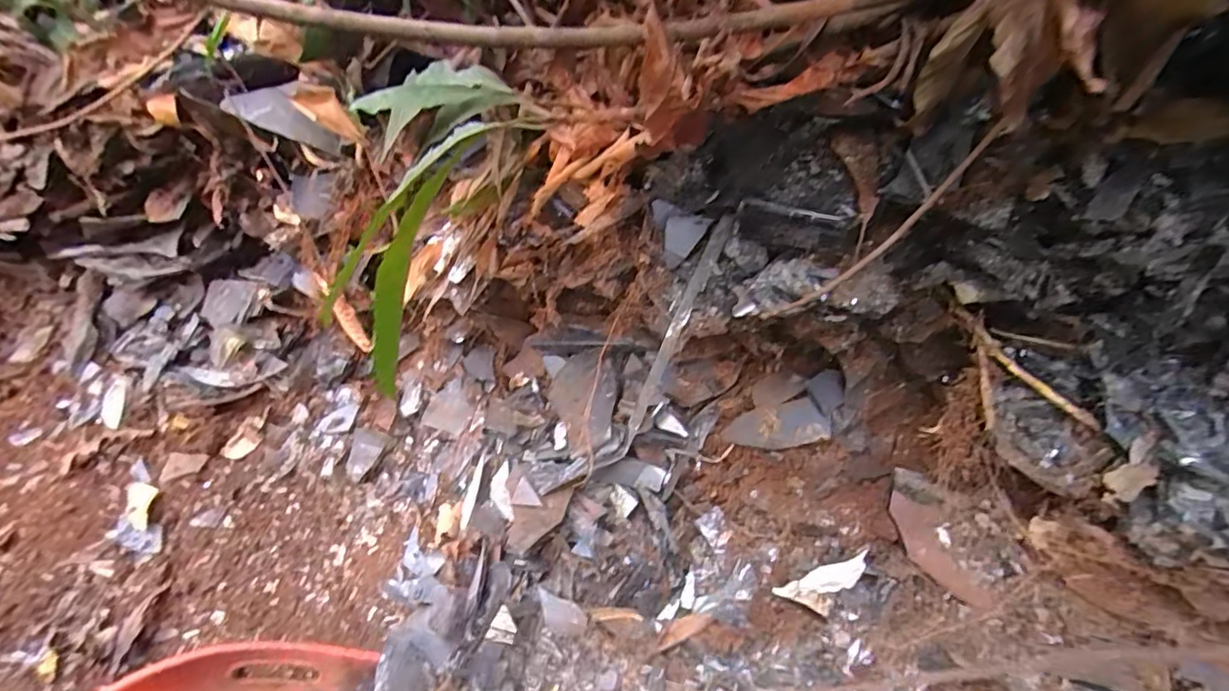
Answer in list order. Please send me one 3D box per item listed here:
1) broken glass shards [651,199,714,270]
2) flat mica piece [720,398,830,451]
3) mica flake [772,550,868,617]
[{"bbox_3d":[0.079,-0.160,0.709,0.016,0.092,0.089,-4,62,-30],"label":"broken glass shards"},{"bbox_3d":[0.201,0.100,0.688,0.134,0.011,0.056,-6,68,-15],"label":"flat mica piece"},{"bbox_3d":[0.221,0.252,0.577,0.098,0.008,0.040,-29,74,8],"label":"mica flake"}]

